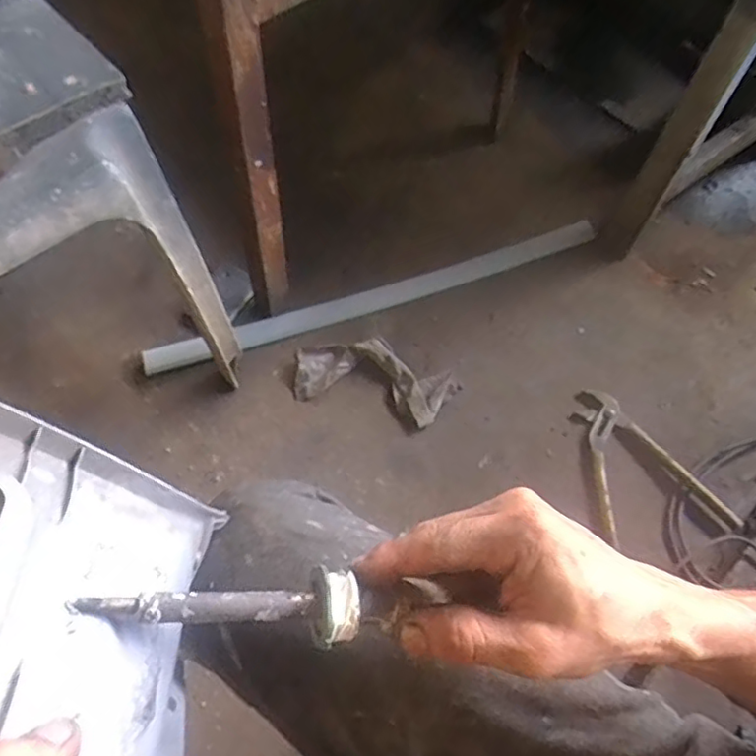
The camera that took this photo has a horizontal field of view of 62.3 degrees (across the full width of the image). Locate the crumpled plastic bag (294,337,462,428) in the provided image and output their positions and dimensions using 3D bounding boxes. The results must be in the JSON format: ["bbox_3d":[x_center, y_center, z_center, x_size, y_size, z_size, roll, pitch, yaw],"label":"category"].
[{"bbox_3d":[-0.003,-0.001,0.863,0.225,0.034,0.107,14,61,4],"label":"crumpled plastic bag"}]

